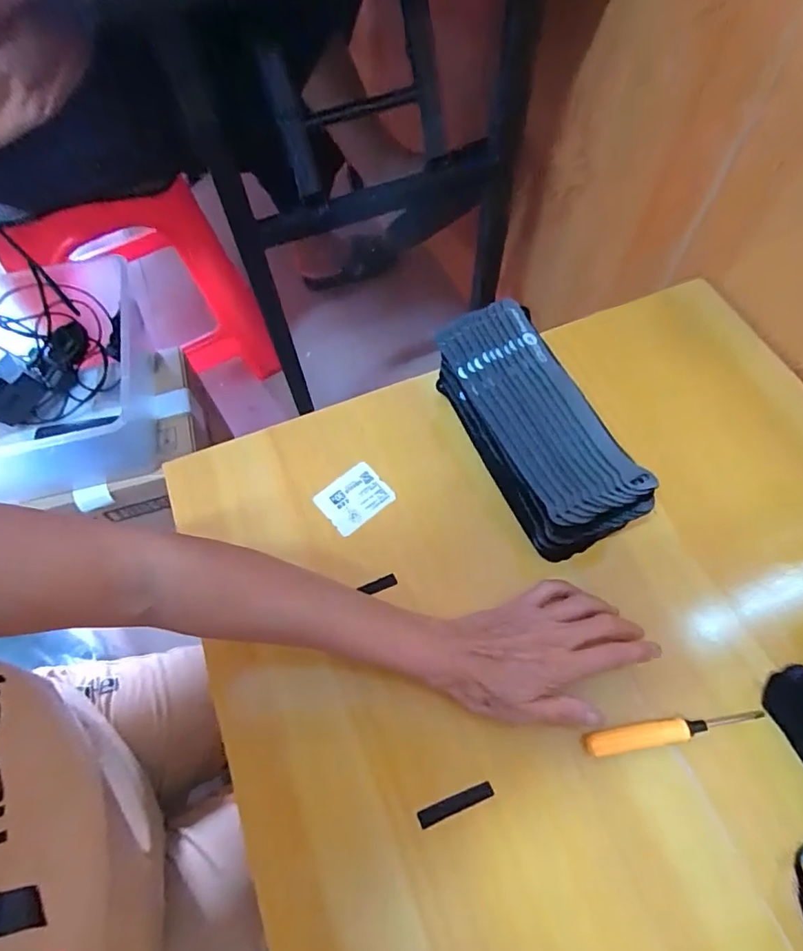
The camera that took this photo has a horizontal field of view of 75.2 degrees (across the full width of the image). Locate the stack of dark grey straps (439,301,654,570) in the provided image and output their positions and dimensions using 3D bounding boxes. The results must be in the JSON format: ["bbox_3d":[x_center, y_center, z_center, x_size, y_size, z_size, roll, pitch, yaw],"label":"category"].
[{"bbox_3d":[0.105,-0.039,0.433,0.093,0.072,0.207,-21,64,-8],"label":"stack of dark grey straps"}]

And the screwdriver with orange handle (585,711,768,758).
[{"bbox_3d":[0.193,0.182,0.371,0.126,0.018,0.017,-9,63,-1],"label":"screwdriver with orange handle"}]

